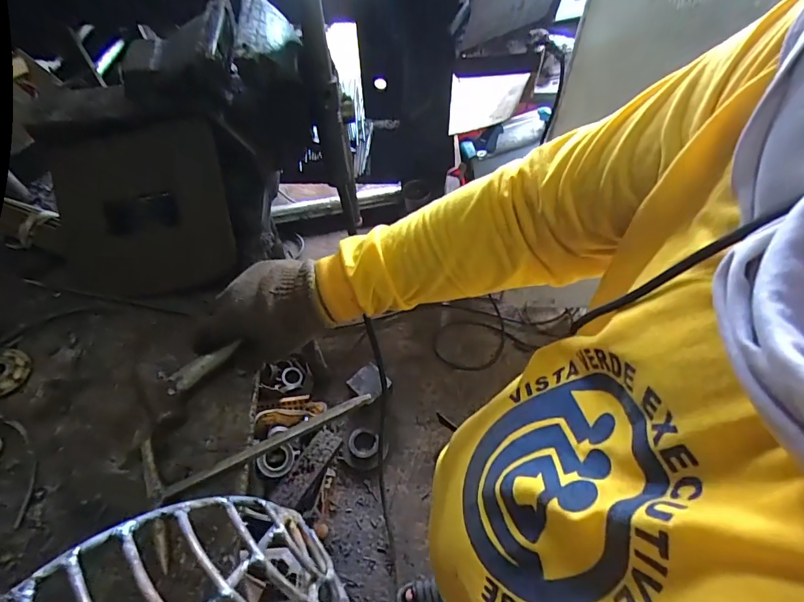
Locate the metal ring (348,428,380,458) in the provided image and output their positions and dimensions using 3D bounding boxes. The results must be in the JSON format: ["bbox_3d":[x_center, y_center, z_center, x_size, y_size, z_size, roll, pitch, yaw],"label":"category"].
[{"bbox_3d":[-0.106,0.395,1.249,0.081,0.026,0.079,0,54,0],"label":"metal ring"}]

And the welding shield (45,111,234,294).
[{"bbox_3d":[-0.301,-0.104,0.515,0.217,0.187,0.040,2,19,7],"label":"welding shield"}]

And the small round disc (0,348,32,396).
[{"bbox_3d":[-0.430,0.077,0.479,0.054,0.009,0.055,0,54,0],"label":"small round disc"}]

